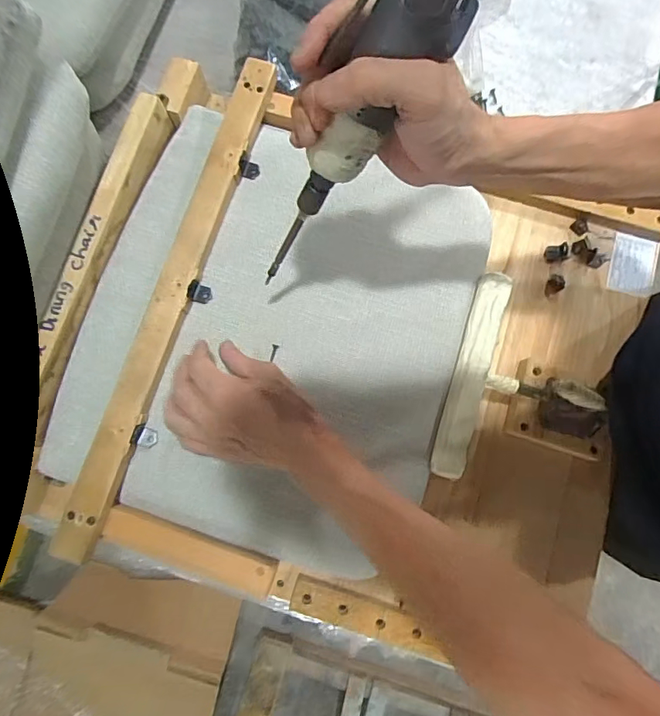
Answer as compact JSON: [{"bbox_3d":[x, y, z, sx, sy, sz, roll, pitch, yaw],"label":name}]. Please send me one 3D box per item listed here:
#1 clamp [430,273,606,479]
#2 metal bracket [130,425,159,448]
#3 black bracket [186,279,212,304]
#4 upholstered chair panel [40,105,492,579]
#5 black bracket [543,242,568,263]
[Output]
[{"bbox_3d":[0.205,0.040,0.465,0.169,0.088,0.210,17,80,3],"label":"clamp"},{"bbox_3d":[-0.179,0.077,0.438,0.017,0.024,0.021,19,80,4],"label":"metal bracket"},{"bbox_3d":[-0.131,-0.067,0.457,0.021,0.015,0.020,20,80,4],"label":"black bracket"},{"bbox_3d":[-0.065,-0.029,0.464,0.378,0.029,0.419,18,80,4],"label":"upholstered chair panel"},{"bbox_3d":[0.269,-0.125,0.536,0.029,0.007,0.020,-12,79,-2],"label":"black bracket"}]

